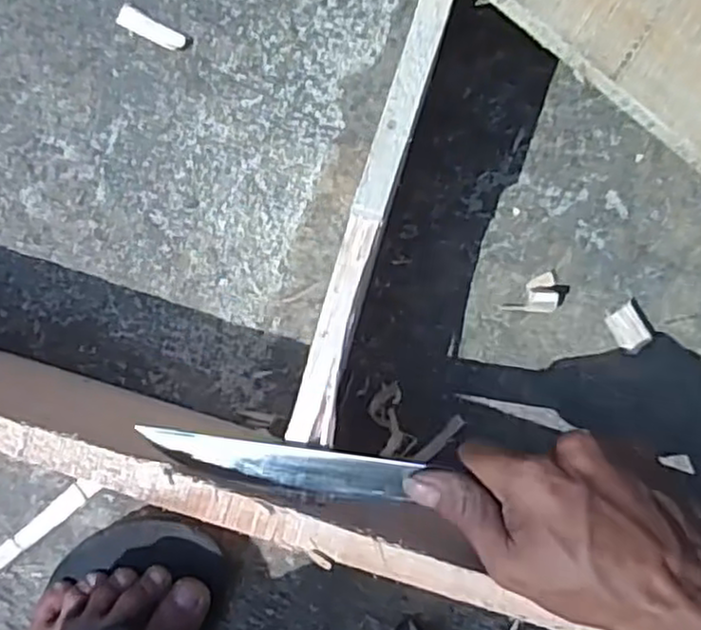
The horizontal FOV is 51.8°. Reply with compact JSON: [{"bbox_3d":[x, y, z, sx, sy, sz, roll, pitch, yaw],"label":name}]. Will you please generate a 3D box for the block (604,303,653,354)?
[{"bbox_3d":[0.193,0.010,0.501,0.023,0.010,0.031,-28,89,1],"label":"block"}]

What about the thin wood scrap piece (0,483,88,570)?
[{"bbox_3d":[-0.230,0.157,0.517,0.097,0.005,0.016,-39,89,0],"label":"thin wood scrap piece"}]

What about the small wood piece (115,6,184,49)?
[{"bbox_3d":[-0.143,-0.205,0.517,0.051,0.004,0.015,28,90,1],"label":"small wood piece"}]

